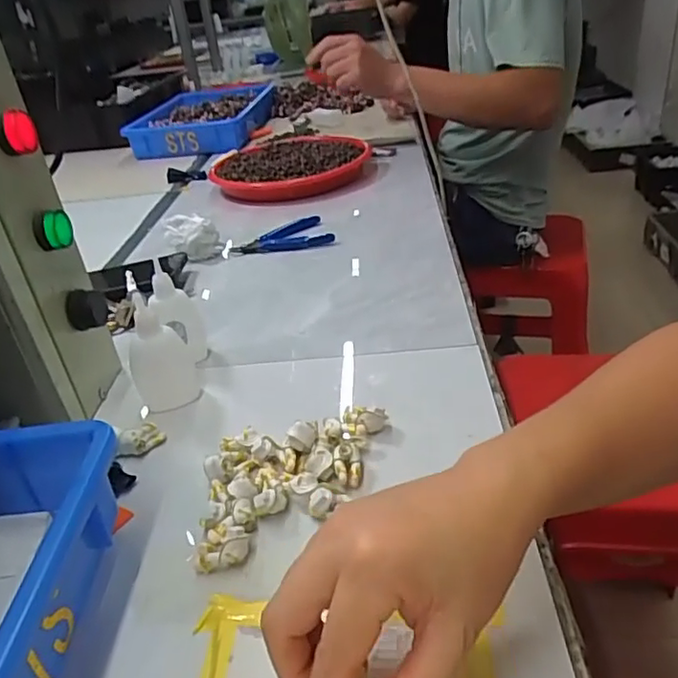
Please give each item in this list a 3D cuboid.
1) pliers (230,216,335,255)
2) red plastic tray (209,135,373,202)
[{"bbox_3d":[-0.069,-0.127,0.735,0.122,0.015,0.084,-7,30,0],"label":"pliers"},{"bbox_3d":[-0.076,-0.284,0.951,0.235,0.043,0.237,-4,30,4],"label":"red plastic tray"}]

